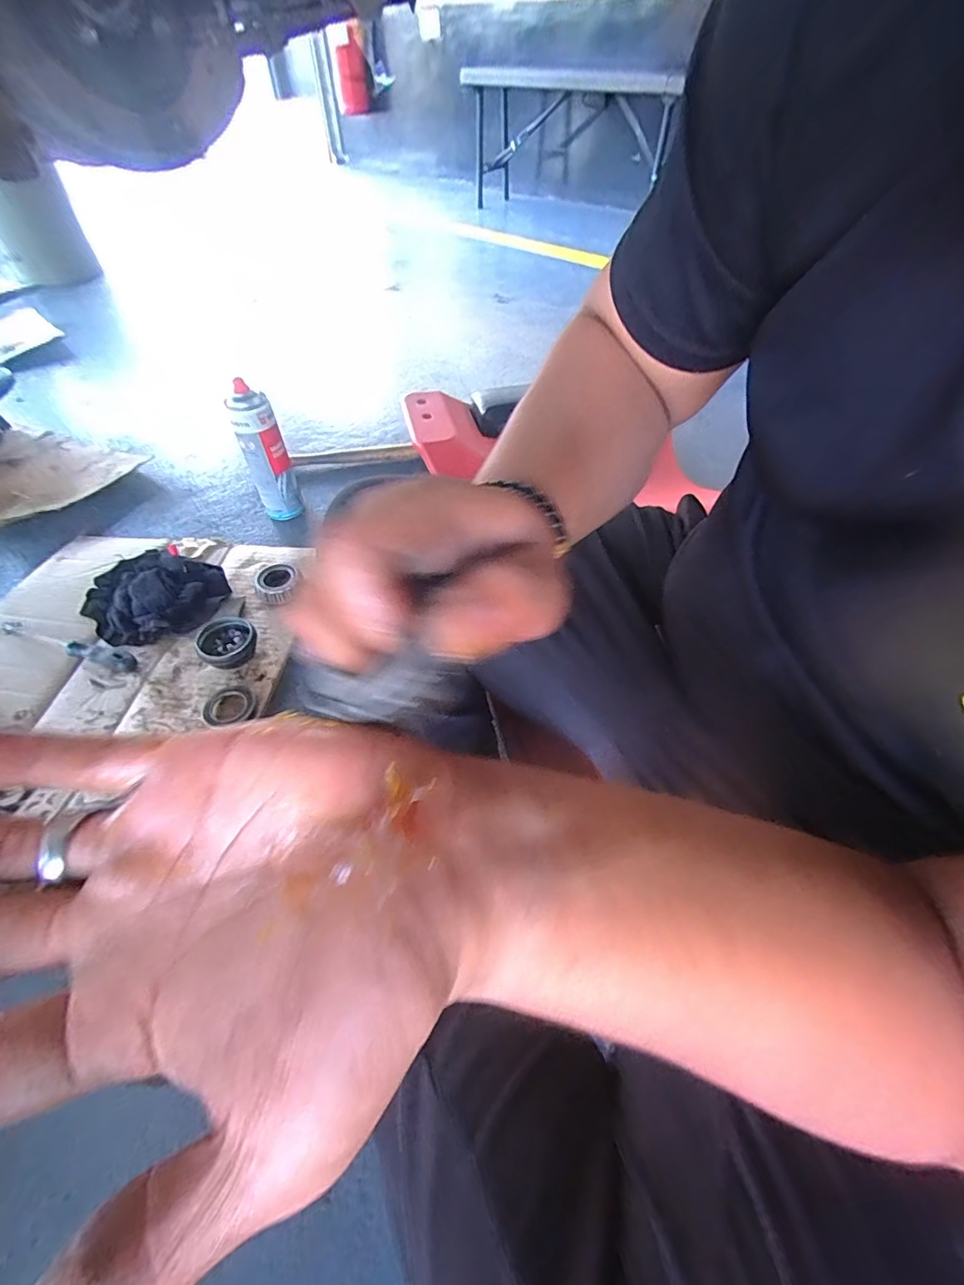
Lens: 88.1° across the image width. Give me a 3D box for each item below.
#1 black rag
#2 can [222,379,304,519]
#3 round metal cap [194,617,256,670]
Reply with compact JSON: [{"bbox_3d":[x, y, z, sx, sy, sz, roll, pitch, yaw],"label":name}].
[{"bbox_3d":[-0.479,-0.070,0.727,0.187,0.026,0.167,22,55,18],"label":"black rag"},{"bbox_3d":[-0.342,-0.294,0.789,0.065,0.203,0.051,-24,54,-17],"label":"can"},{"bbox_3d":[-0.336,0.001,0.659,0.069,0.028,0.070,-1,51,1],"label":"round metal cap"}]

